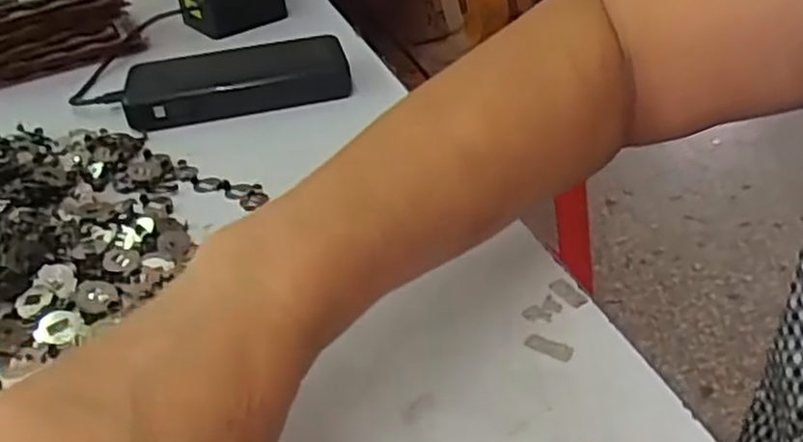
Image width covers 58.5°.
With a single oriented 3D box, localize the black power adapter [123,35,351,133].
[{"bbox_3d":[-0.118,-0.104,0.522,0.153,0.020,0.070,-12,36,-10],"label":"black power adapter"}]

